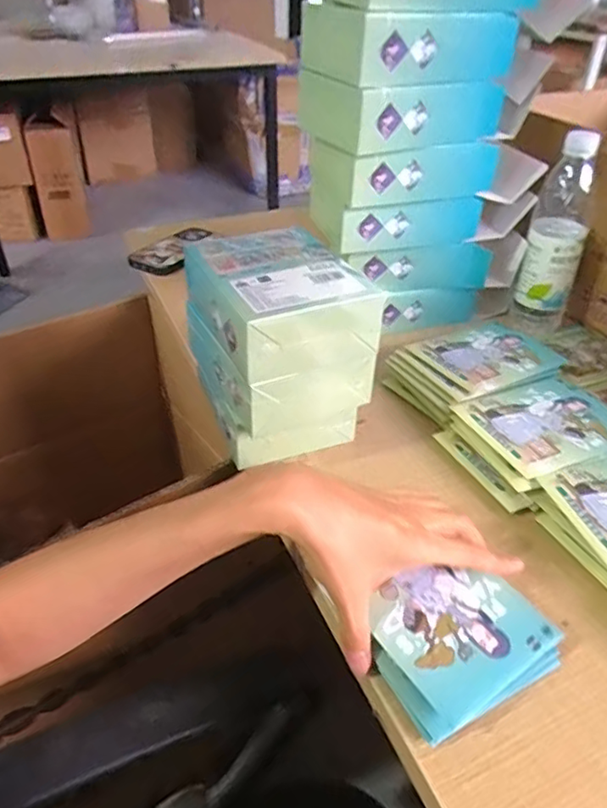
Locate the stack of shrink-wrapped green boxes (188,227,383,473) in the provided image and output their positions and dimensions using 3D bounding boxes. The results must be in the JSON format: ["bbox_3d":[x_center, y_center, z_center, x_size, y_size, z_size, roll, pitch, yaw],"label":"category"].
[{"bbox_3d":[-0.024,-0.050,0.528,0.120,0.157,0.145,-16,41,-19],"label":"stack of shrink-wrapped green boxes"}]

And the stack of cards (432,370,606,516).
[{"bbox_3d":[0.222,0.028,0.554,0.165,0.032,0.114,-17,41,-20],"label":"stack of cards"}]

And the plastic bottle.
[{"bbox_3d":[0.291,-0.187,0.685,0.065,0.224,0.060,16,41,19],"label":"plastic bottle"}]

